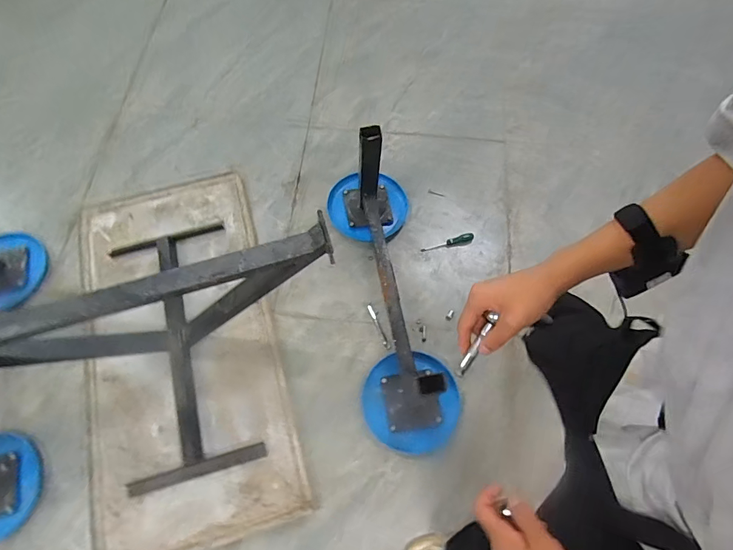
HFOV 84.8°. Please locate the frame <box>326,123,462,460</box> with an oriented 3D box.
[{"bbox_3d":[0.071,0.017,1.183,0.282,0.391,0.936,-11,69,-4],"label":"frame"}]

